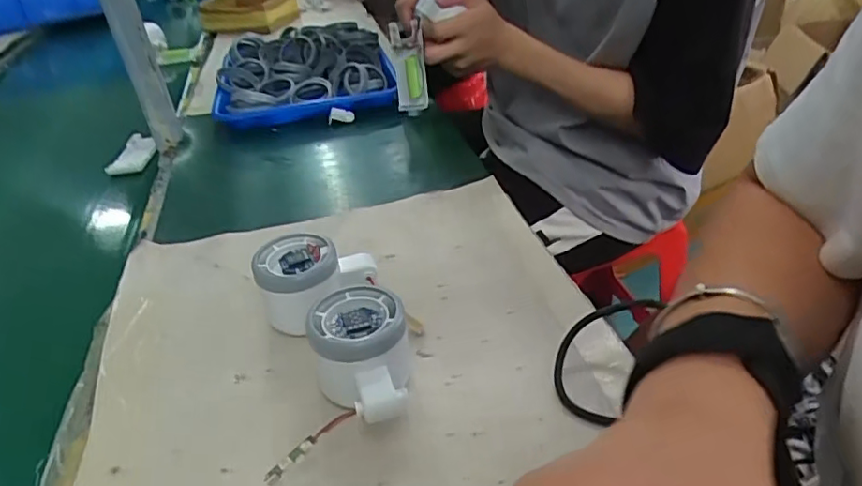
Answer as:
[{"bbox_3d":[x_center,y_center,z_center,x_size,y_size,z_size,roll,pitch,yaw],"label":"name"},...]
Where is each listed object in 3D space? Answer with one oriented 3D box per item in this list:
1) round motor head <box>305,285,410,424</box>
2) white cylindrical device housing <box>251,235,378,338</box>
[{"bbox_3d":[-0.039,0.072,0.346,0.053,0.055,0.078,-11,34,-5],"label":"round motor head"},{"bbox_3d":[-0.081,0.031,0.412,0.082,0.051,0.061,-9,34,-2],"label":"white cylindrical device housing"}]

